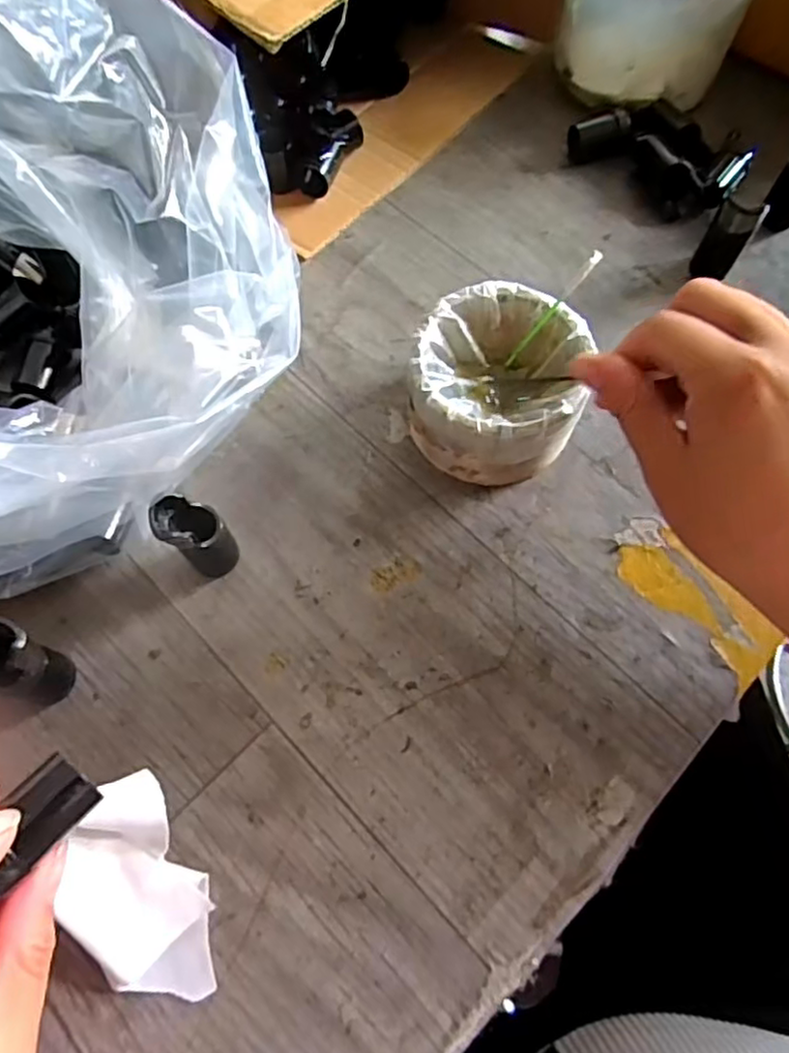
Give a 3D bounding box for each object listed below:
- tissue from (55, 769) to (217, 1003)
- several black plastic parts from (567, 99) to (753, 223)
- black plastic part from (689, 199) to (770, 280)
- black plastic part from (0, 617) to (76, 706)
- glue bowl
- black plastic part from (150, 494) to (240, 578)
[{"bbox_3d":[-0.097,0.140,0.243,0.043,0.024,0.080,-28,71,-11],"label":"tissue"},{"bbox_3d":[0.164,-0.229,0.399,0.057,0.022,0.096,-41,74,-15],"label":"several black plastic parts"},{"bbox_3d":[0.183,-0.159,0.357,0.022,0.048,0.009,30,71,11],"label":"black plastic part"},{"bbox_3d":[-0.151,0.056,0.262,0.022,0.052,0.024,18,69,7],"label":"black plastic part"},{"bbox_3d":[0.050,-0.068,0.316,0.080,0.050,0.083,0,68,0],"label":"glue bowl"},{"bbox_3d":[-0.088,0.004,0.285,0.025,0.051,0.024,0,68,0],"label":"black plastic part"}]

